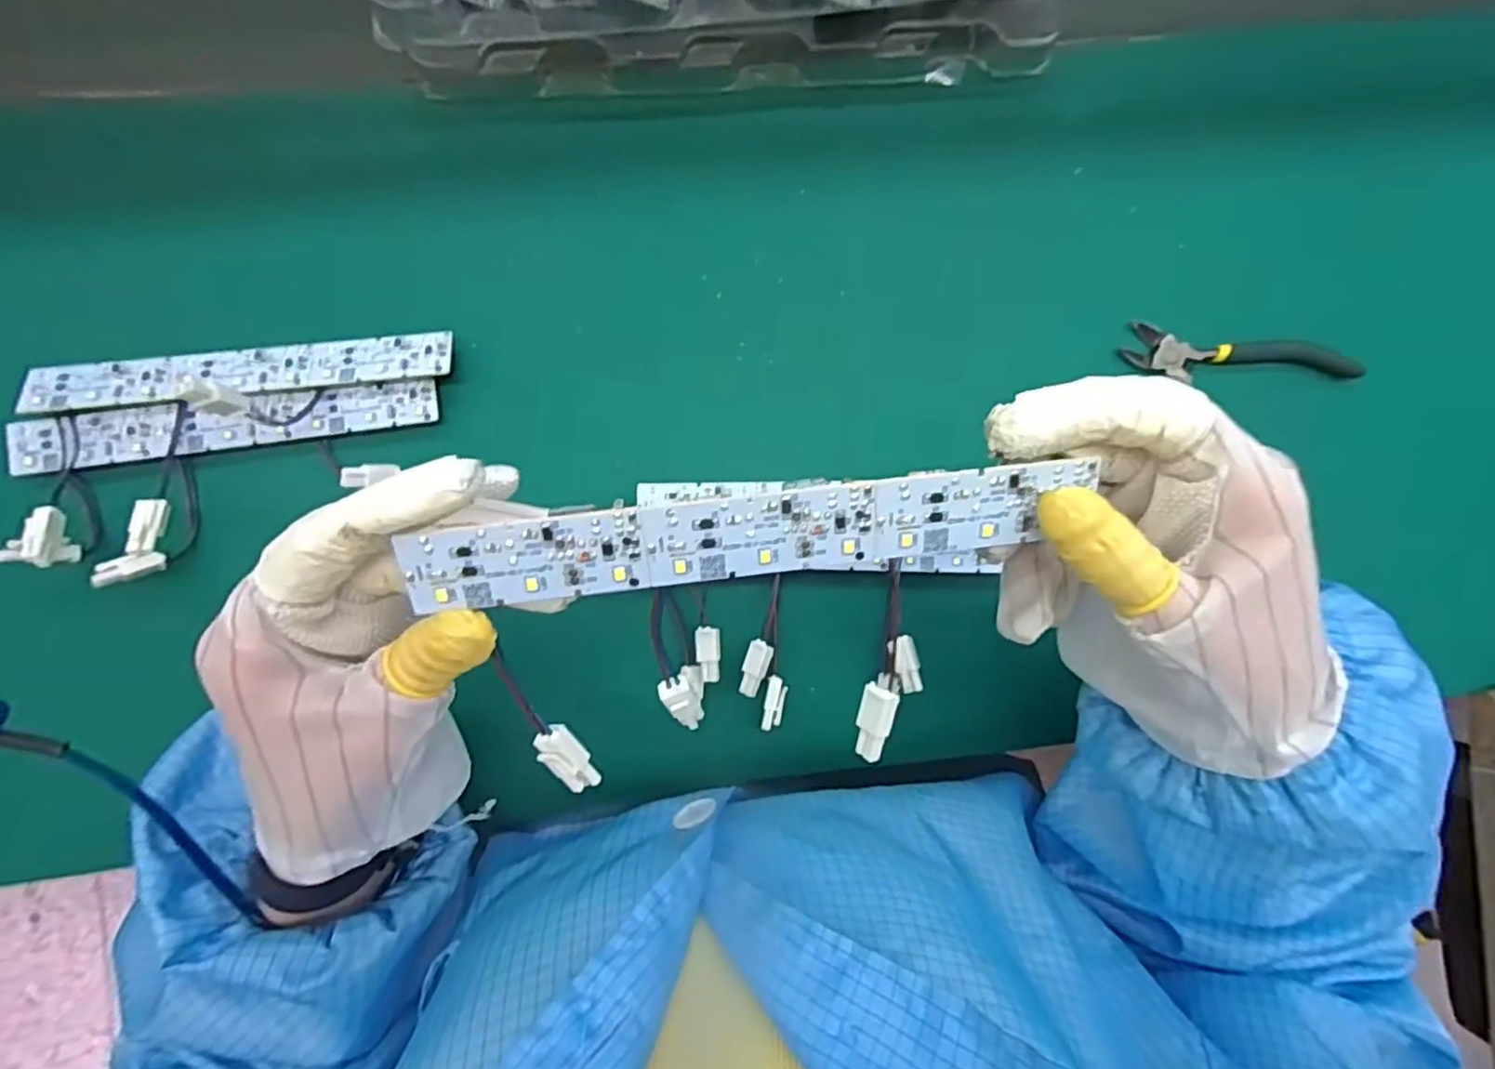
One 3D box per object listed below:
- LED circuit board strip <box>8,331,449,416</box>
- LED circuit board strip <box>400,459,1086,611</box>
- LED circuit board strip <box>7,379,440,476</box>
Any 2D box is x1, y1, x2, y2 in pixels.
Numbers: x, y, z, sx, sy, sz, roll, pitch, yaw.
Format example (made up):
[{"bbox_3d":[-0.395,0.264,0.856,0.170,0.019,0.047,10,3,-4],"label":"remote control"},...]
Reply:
[{"bbox_3d":[-0.235,-0.076,0.327,0.191,0.009,0.023,-6,90,-4],"label":"LED circuit board strip"},{"bbox_3d":[0.001,0.001,0.194,0.178,0.004,0.024,-7,114,-5],"label":"LED circuit board strip"},{"bbox_3d":[-0.243,-0.052,0.331,0.190,0.010,0.024,-8,91,-4],"label":"LED circuit board strip"}]

